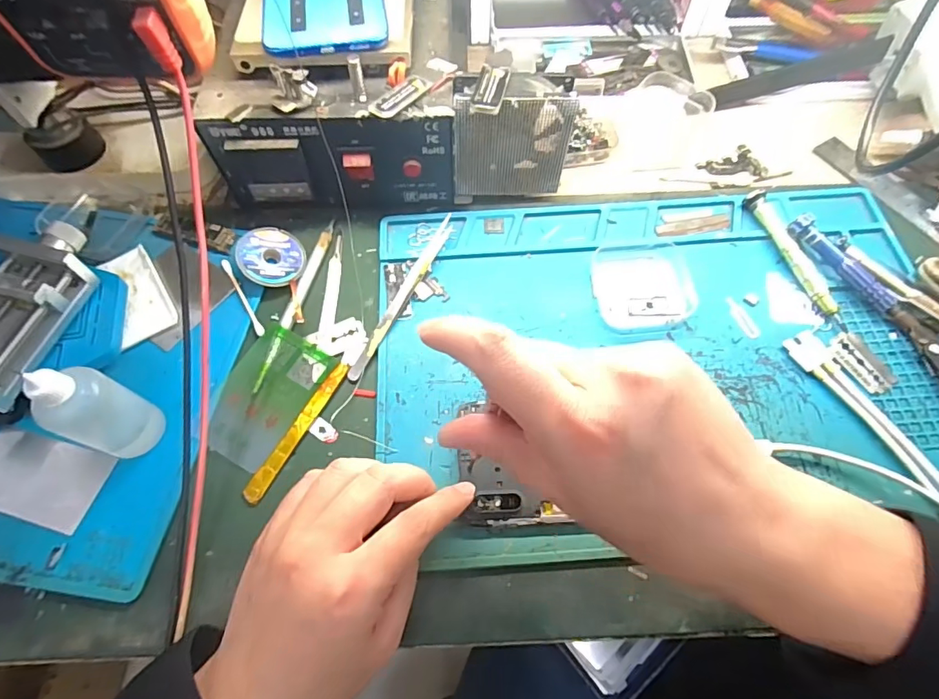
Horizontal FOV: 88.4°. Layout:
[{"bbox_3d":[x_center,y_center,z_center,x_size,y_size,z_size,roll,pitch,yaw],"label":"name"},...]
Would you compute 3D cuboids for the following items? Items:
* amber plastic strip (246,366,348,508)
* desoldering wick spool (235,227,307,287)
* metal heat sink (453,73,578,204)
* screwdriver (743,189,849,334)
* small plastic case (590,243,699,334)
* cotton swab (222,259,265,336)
[{"bbox_3d":[-0.106,0.048,0.299,0.011,0.004,0.097,26,68,12],"label":"amber plastic strip"},{"bbox_3d":[-0.141,-0.067,0.345,0.045,0.006,0.044,9,67,-23],"label":"desoldering wick spool"},{"bbox_3d":[0.030,-0.149,0.344,0.081,0.084,0.035,-4,66,-1],"label":"metal heat sink"},{"bbox_3d":[0.231,-0.065,0.341,0.011,0.015,0.116,-17,67,-7],"label":"screwdriver"},{"bbox_3d":[0.120,-0.045,0.335,0.065,0.012,0.064,-6,66,-2],"label":"small plastic case"},{"bbox_3d":[-0.159,-0.037,0.337,0.005,0.004,0.071,-31,69,-13],"label":"cotton swab"}]

